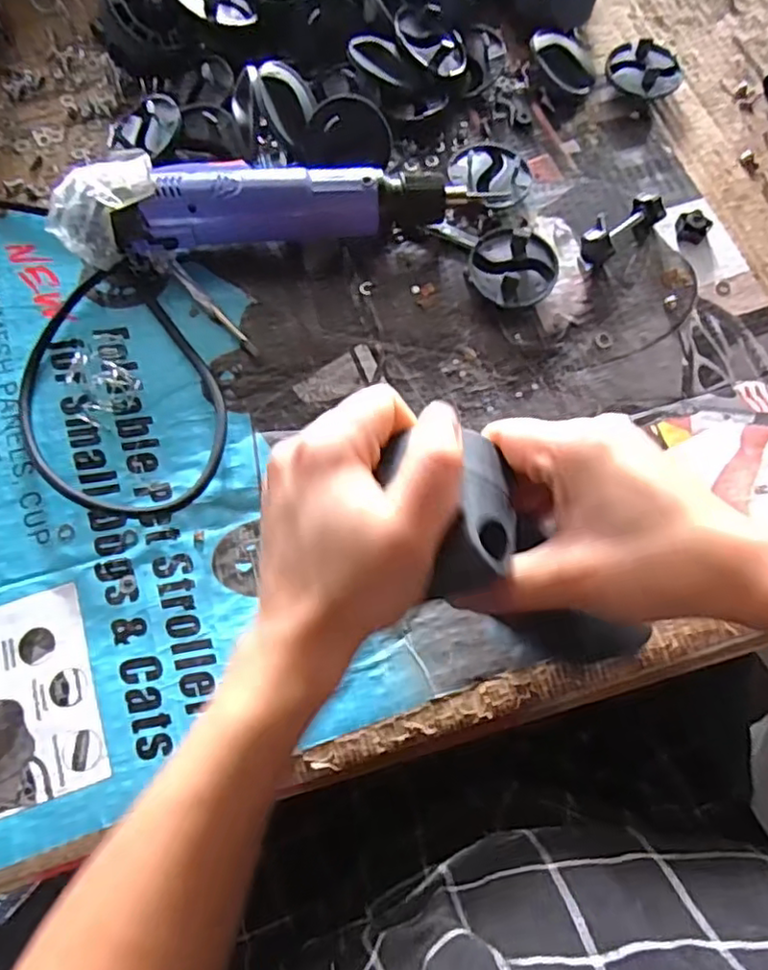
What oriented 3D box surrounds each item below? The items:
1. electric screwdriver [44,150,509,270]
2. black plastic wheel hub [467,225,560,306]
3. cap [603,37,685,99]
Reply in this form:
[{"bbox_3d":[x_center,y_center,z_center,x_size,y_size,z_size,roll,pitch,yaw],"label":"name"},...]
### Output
[{"bbox_3d":[-0.069,-0.180,0.414,0.266,0.054,0.057,-9,71,-6],"label":"electric screwdriver"},{"bbox_3d":[0.084,-0.142,0.426,0.055,0.020,0.053,1,70,-2],"label":"black plastic wheel hub"},{"bbox_3d":[0.198,-0.314,0.494,0.056,0.019,0.056,1,70,-2],"label":"cap"}]

